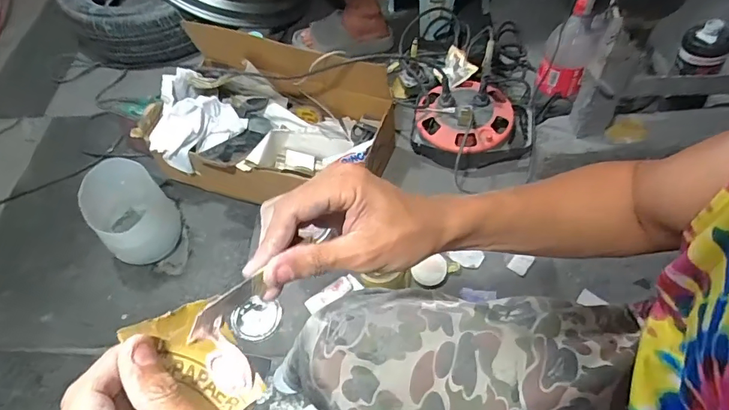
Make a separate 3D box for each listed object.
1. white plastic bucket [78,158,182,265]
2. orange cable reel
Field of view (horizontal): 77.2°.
[{"bbox_3d":[-0.462,0.012,0.904,0.145,0.127,0.156,-3,57,4],"label":"white plastic bucket"},{"bbox_3d":[0.228,-0.176,0.978,0.246,0.104,0.184,-1,57,6],"label":"orange cable reel"}]

